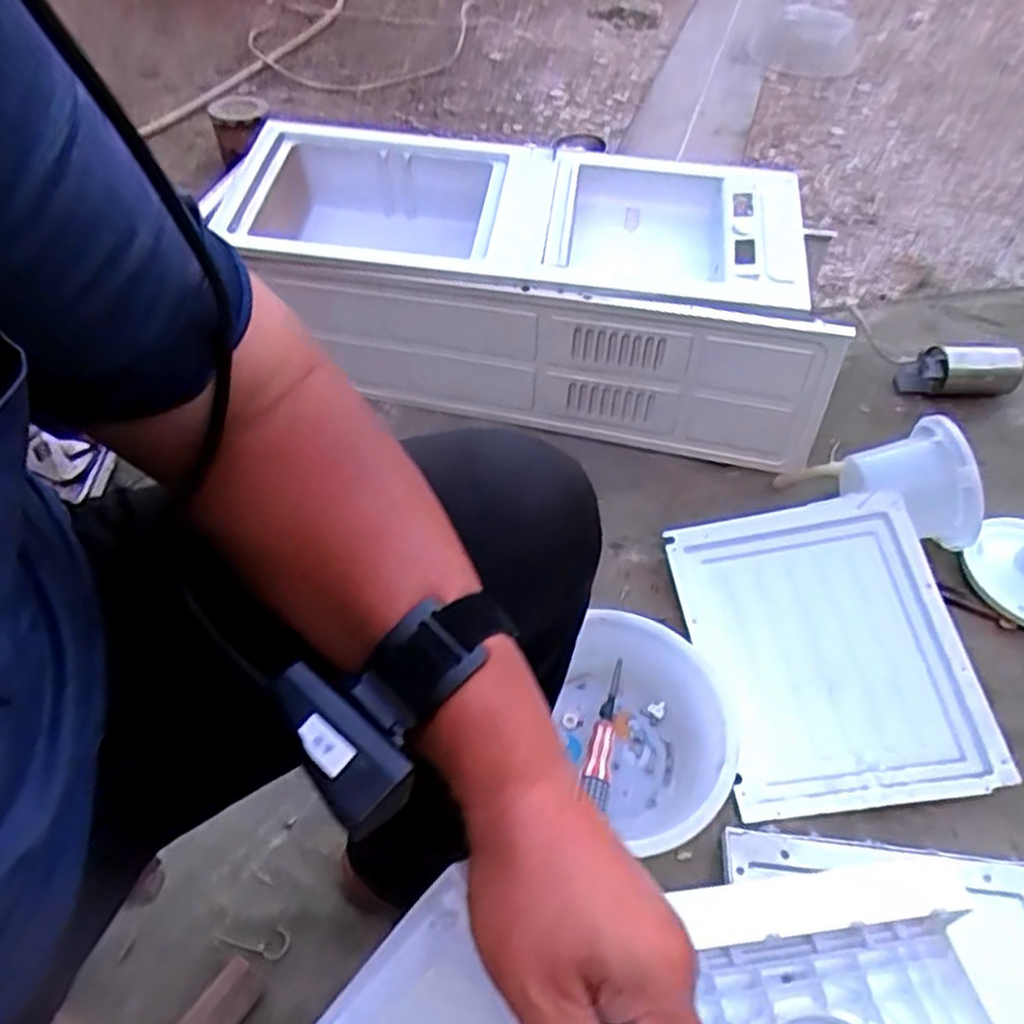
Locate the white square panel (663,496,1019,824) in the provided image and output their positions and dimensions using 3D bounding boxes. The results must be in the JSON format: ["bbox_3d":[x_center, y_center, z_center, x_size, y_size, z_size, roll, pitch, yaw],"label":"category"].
[{"bbox_3d":[0.362,0.157,0.887,0.288,0.038,0.353,-10,61,5],"label":"white square panel"}]

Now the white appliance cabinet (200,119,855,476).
[{"bbox_3d":[0.022,-0.376,1.225,0.929,0.266,0.371,13,49,10],"label":"white appliance cabinet"}]

